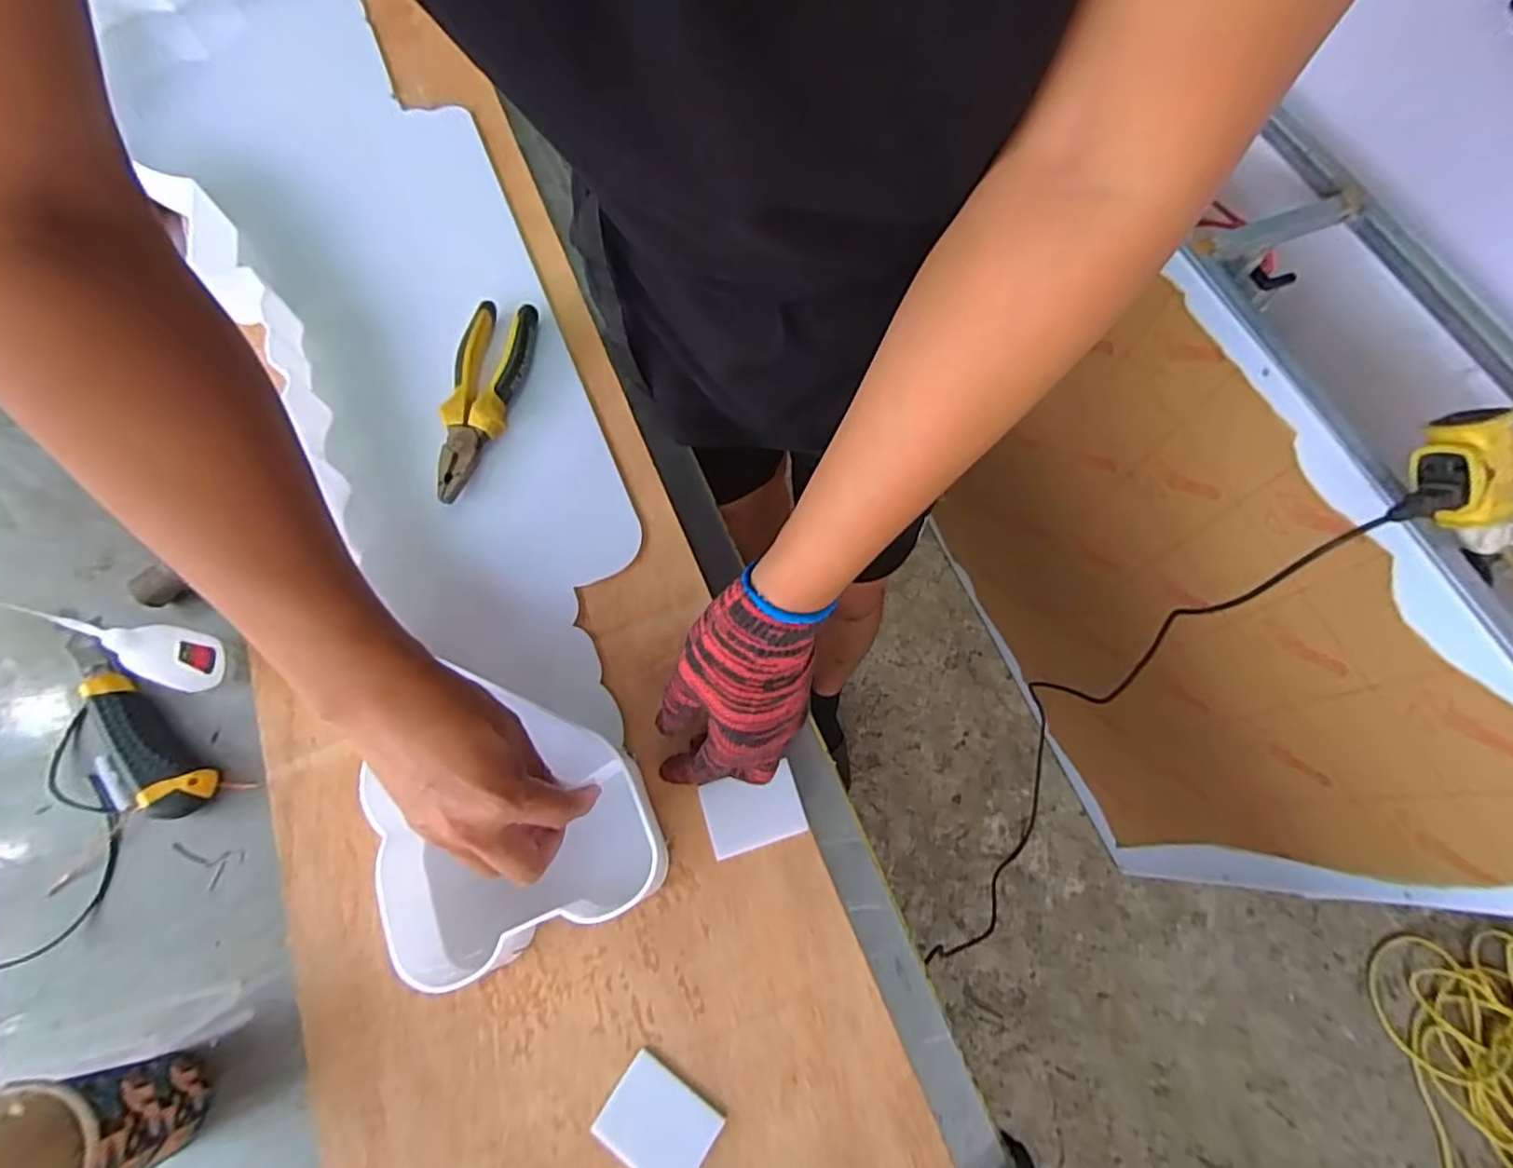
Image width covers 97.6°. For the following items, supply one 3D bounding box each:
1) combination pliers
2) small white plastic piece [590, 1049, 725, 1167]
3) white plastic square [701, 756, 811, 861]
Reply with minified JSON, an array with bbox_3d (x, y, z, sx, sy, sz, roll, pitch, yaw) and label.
[{"bbox_3d":[-0.226,-0.154,0.551,0.057,0.029,0.187,9,70,2],"label":"combination pliers"},{"bbox_3d":[-0.058,0.317,0.388,0.062,0.005,0.049,33,72,11],"label":"small white plastic piece"},{"bbox_3d":[-0.003,0.153,0.447,0.063,0.004,0.046,-17,68,-5],"label":"white plastic square"}]

